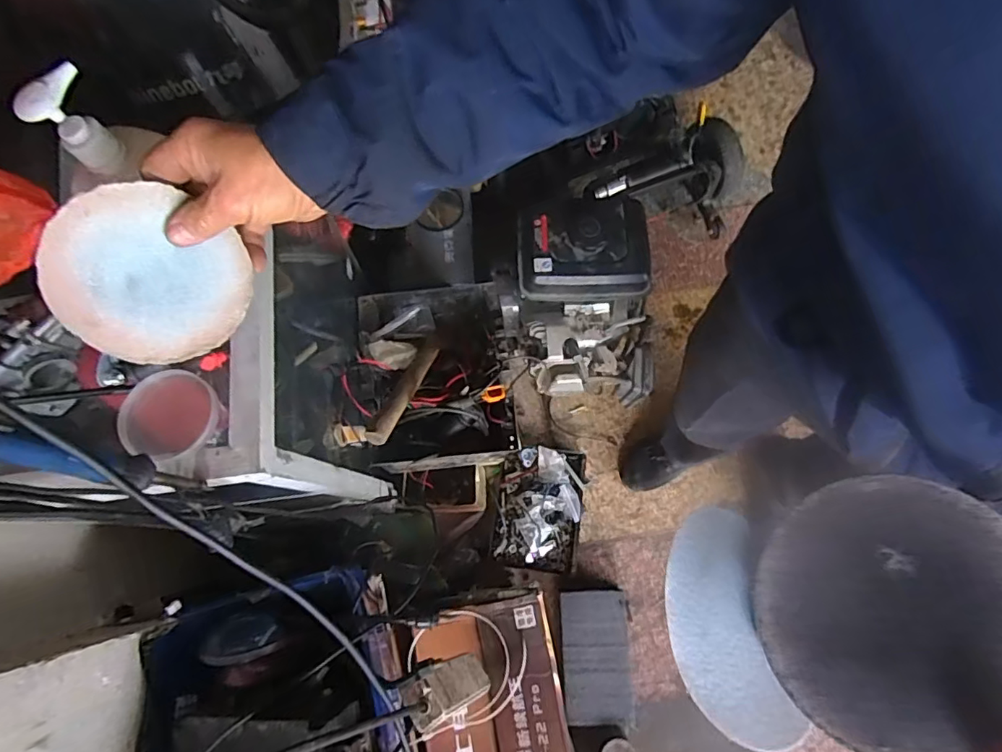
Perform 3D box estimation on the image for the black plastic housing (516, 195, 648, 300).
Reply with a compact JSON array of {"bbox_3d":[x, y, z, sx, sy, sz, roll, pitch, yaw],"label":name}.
[{"bbox_3d":[0.154,-0.244,0.998,0.243,0.086,0.183,-3,75,1],"label":"black plastic housing"}]

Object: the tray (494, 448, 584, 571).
[{"bbox_3d":[0.084,0.285,1.182,0.179,0.056,0.256,7,75,4],"label":"tray"}]

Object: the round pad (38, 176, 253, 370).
[{"bbox_3d":[-0.232,-0.063,0.353,0.106,0.111,0.009,-53,35,-8],"label":"round pad"}]

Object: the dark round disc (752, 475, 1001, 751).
[{"bbox_3d":[0.175,0.103,0.235,0.115,0.005,0.109,-42,71,0],"label":"dark round disc"}]

